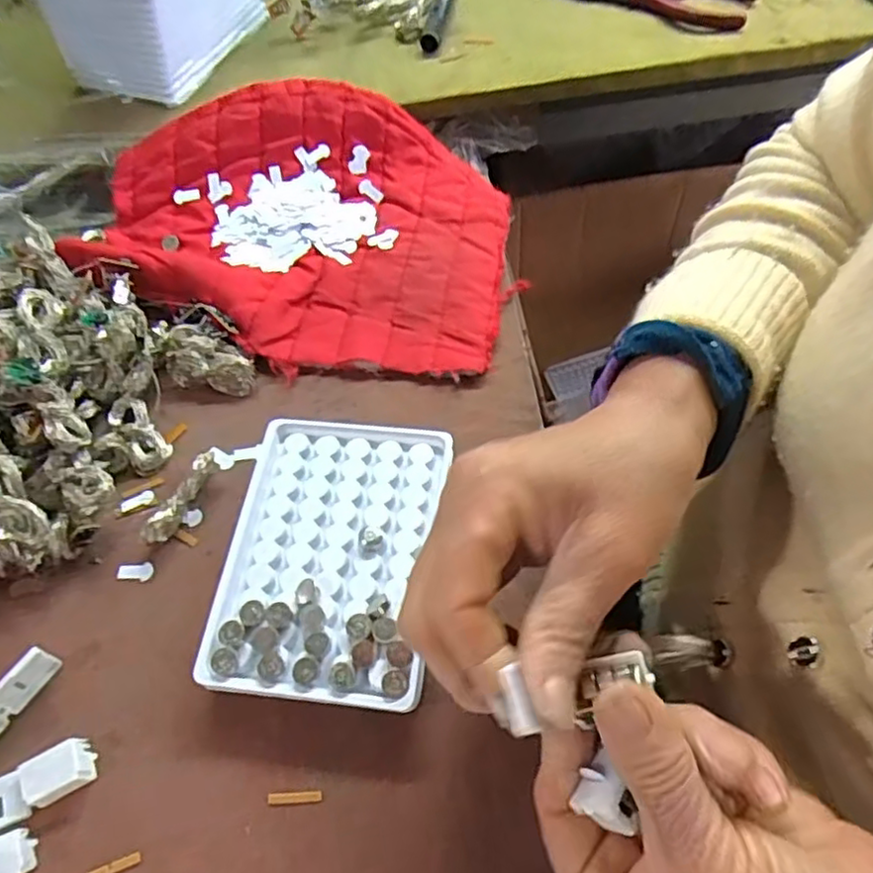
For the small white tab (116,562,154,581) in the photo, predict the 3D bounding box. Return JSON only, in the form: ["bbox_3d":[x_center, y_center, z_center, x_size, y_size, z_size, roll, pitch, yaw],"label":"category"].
[{"bbox_3d":[-0.150,0.067,0.335,0.019,0.004,0.009,-1,58,5],"label":"small white tab"}]

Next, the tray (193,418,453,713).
[{"bbox_3d":[-0.049,0.054,0.314,0.094,0.025,0.130,3,59,7],"label":"tray"}]

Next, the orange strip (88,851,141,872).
[{"bbox_3d":[-0.129,0.172,0.268,0.022,0.004,0.005,-21,59,-7],"label":"orange strip"}]

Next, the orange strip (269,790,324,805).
[{"bbox_3d":[-0.058,0.147,0.275,0.022,0.004,0.004,-5,58,3],"label":"orange strip"}]

